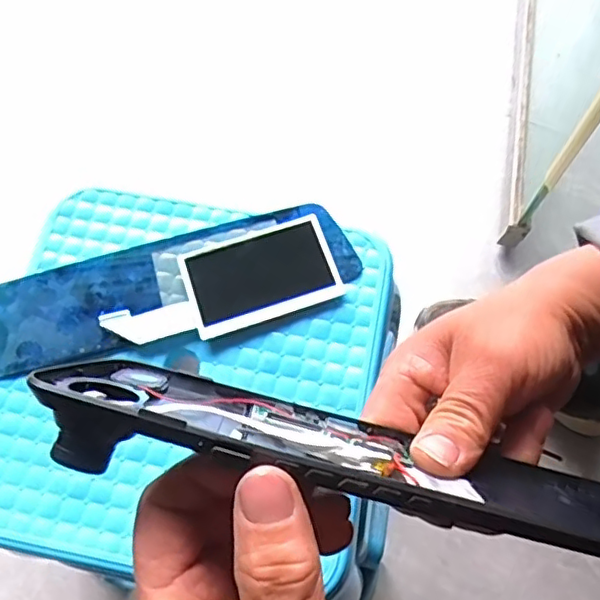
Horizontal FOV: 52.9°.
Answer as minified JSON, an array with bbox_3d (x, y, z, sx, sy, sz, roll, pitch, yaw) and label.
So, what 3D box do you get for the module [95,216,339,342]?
[{"bbox_3d":[-0.056,-0.011,0.434,0.161,0.011,0.070,-19,68,-8],"label":"module"}]

